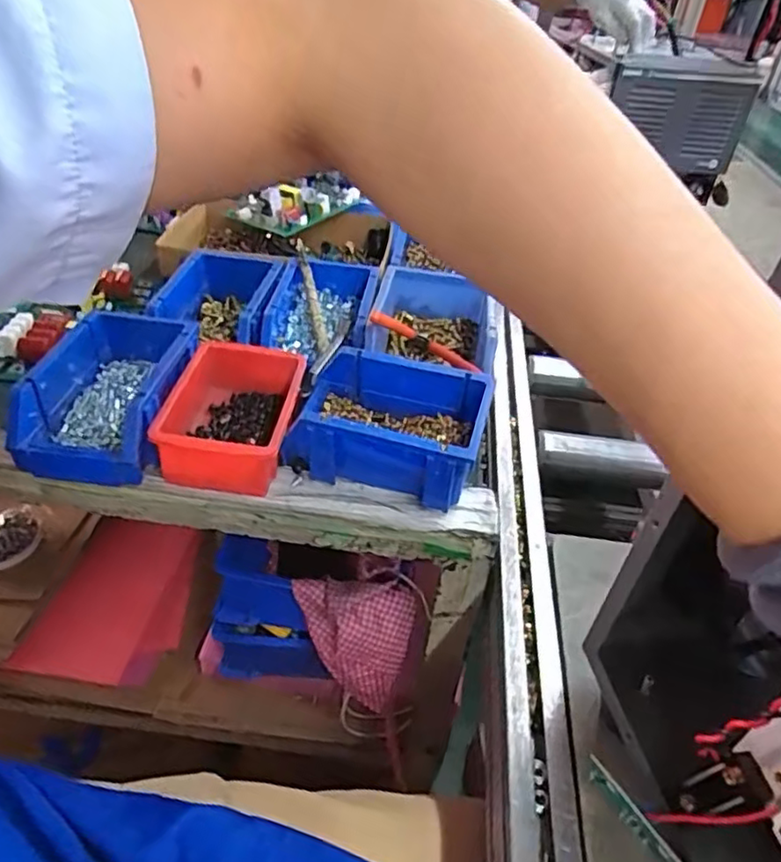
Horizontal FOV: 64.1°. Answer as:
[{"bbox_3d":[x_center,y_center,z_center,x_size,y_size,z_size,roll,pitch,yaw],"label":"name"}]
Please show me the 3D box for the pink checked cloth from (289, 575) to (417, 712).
[{"bbox_3d":[-0.036,0.215,0.642,0.125,0.129,0.073,3,40,-3],"label":"pink checked cloth"}]

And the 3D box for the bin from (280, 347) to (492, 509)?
[{"bbox_3d":[-0.003,-0.003,0.521,0.152,0.075,0.096,14,41,10],"label":"bin"}]

